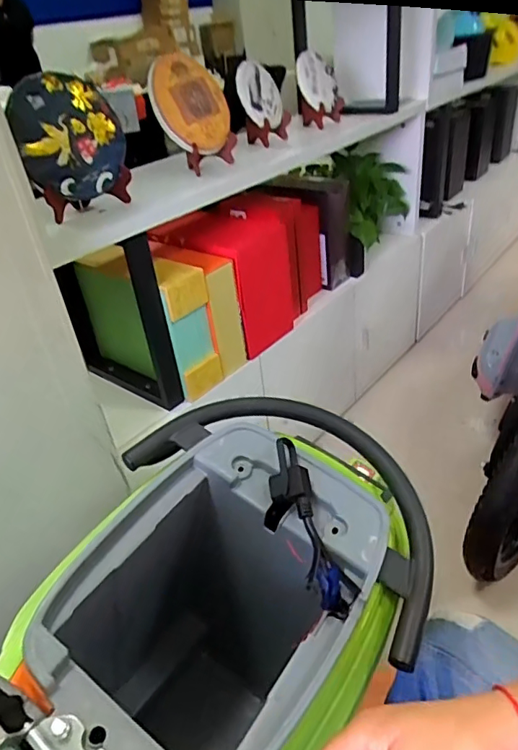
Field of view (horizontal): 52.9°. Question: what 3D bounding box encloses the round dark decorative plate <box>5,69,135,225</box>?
[{"bbox_3d":[-0.300,-0.376,0.838,0.171,0.200,0.035,-29,17,-25],"label":"round dark decorative plate"}]

